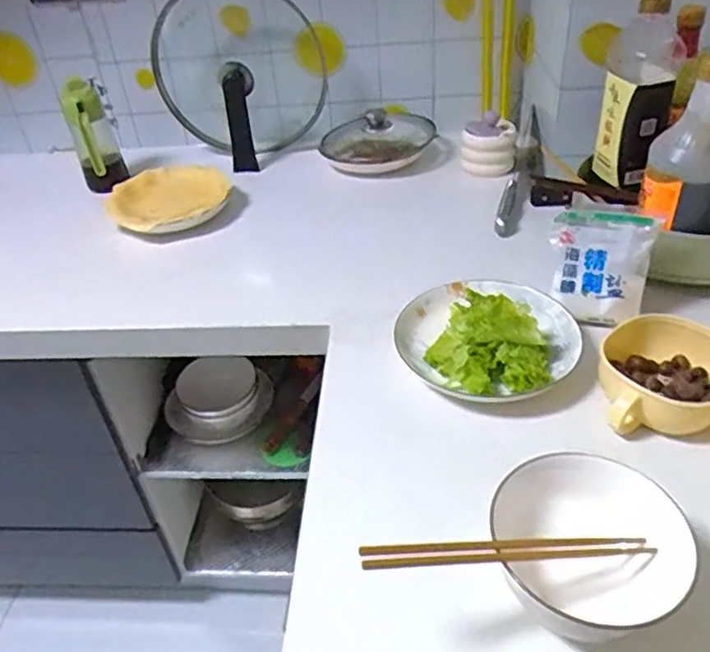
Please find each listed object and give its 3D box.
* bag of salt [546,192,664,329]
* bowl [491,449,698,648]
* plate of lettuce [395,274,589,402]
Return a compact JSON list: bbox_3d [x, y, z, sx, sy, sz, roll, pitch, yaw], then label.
[{"bbox_3d":[0.279,-0.073,0.726,0.107,0.117,0.073,12,41,21],"label":"bag of salt"},{"bbox_3d":[0.185,0.164,0.498,0.132,0.060,0.122,-3,38,3],"label":"bowl"},{"bbox_3d":[0.145,-0.002,0.700,0.186,0.075,0.166,19,44,28],"label":"plate of lettuce"}]

